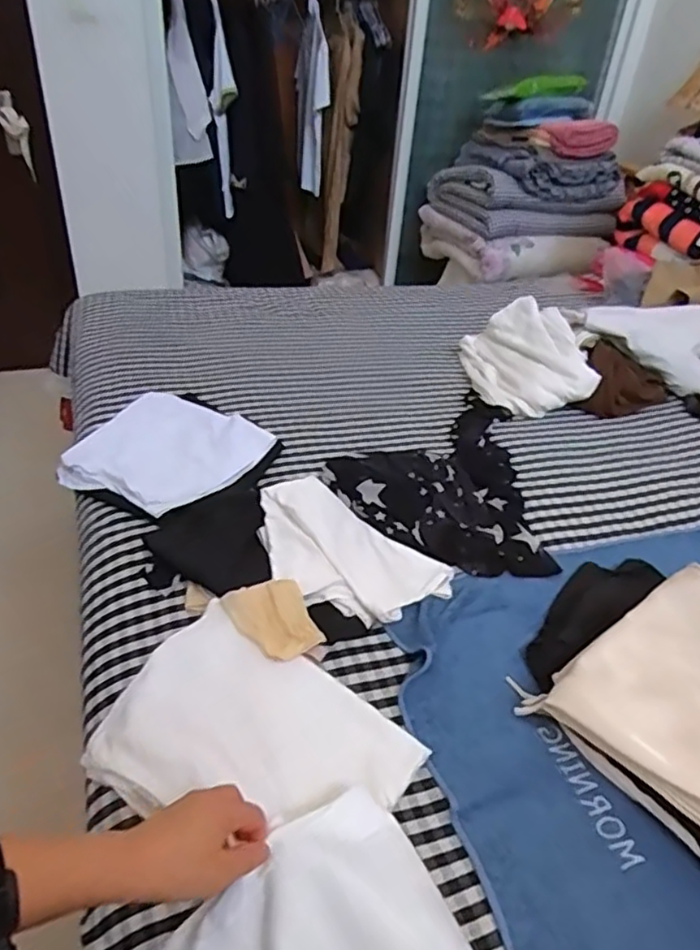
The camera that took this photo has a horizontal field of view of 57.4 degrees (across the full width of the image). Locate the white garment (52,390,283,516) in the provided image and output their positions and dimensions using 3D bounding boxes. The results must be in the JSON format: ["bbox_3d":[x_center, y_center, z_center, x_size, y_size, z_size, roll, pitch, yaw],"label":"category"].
[{"bbox_3d":[-0.308,-0.040,1.042,0.289,0.040,0.255,23,40,22],"label":"white garment"}]

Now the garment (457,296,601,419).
[{"bbox_3d":[0.375,-0.251,1.387,0.230,0.133,0.313,-1,37,-9],"label":"garment"}]

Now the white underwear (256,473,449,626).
[{"bbox_3d":[-0.003,0.113,0.865,0.273,0.028,0.177,29,41,3],"label":"white underwear"}]

